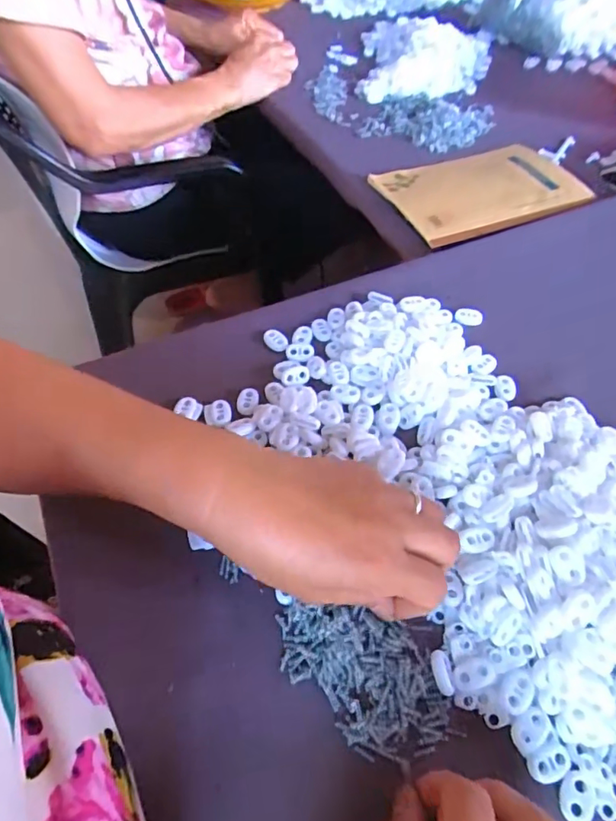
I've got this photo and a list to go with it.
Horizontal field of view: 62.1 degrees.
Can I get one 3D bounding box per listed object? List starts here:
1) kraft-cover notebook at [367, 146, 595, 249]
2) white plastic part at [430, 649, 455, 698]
[{"bbox_3d":[0.198,-0.251,0.578,0.217,0.017,0.143,-16,55,-13],"label":"kraft-cover notebook"},{"bbox_3d":[0.073,0.143,0.279,0.011,0.006,0.021,-1,53,-2],"label":"white plastic part"}]

